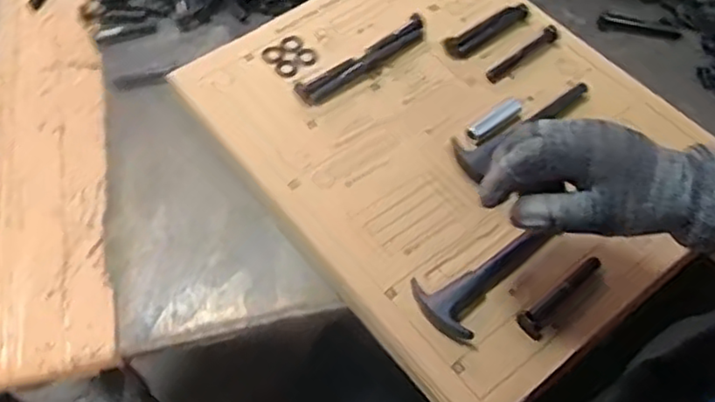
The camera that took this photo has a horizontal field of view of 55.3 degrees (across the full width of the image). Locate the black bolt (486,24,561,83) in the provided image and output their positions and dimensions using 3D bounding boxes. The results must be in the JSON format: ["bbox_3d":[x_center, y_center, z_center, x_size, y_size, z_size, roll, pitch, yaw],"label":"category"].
[{"bbox_3d":[0.142,-0.127,0.580,0.078,0.007,0.013,-34,65,-17],"label":"black bolt"}]

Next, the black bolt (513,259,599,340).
[{"bbox_3d":[0.139,0.064,0.464,0.072,0.014,0.019,-37,66,-19],"label":"black bolt"}]

